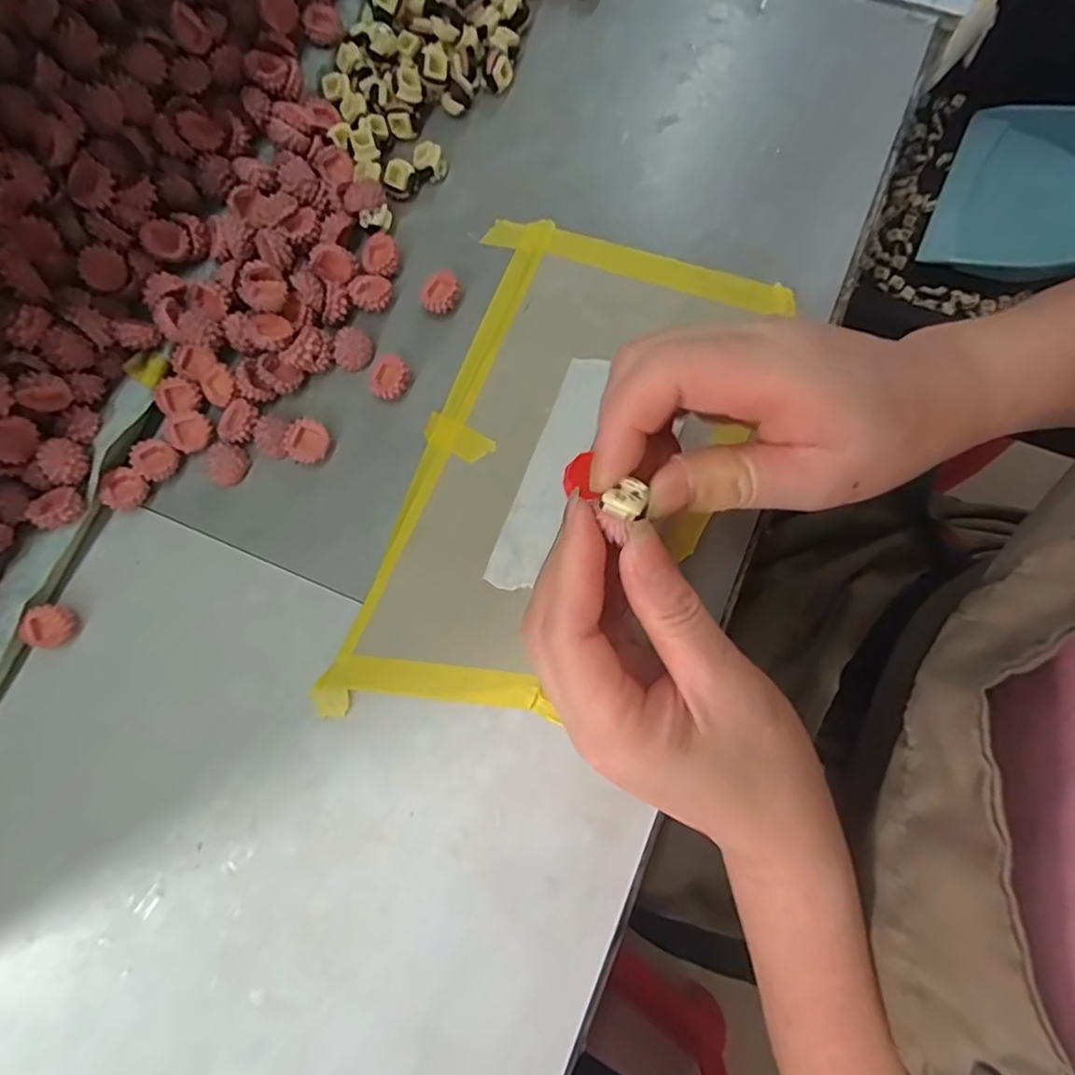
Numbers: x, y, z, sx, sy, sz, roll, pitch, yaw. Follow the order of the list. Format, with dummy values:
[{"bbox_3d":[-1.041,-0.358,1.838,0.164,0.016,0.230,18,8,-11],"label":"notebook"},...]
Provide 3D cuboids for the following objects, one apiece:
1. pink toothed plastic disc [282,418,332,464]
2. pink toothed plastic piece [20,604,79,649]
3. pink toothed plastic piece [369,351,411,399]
[{"bbox_3d":[-0.107,-0.044,0.278,0.020,0.009,0.020,0,80,1],"label":"pink toothed plastic disc"},{"bbox_3d":[-0.217,0.040,0.265,0.017,0.012,0.019,5,80,2],"label":"pink toothed plastic piece"},{"bbox_3d":[-0.070,-0.076,0.282,0.019,0.009,0.020,0,80,1],"label":"pink toothed plastic piece"}]

